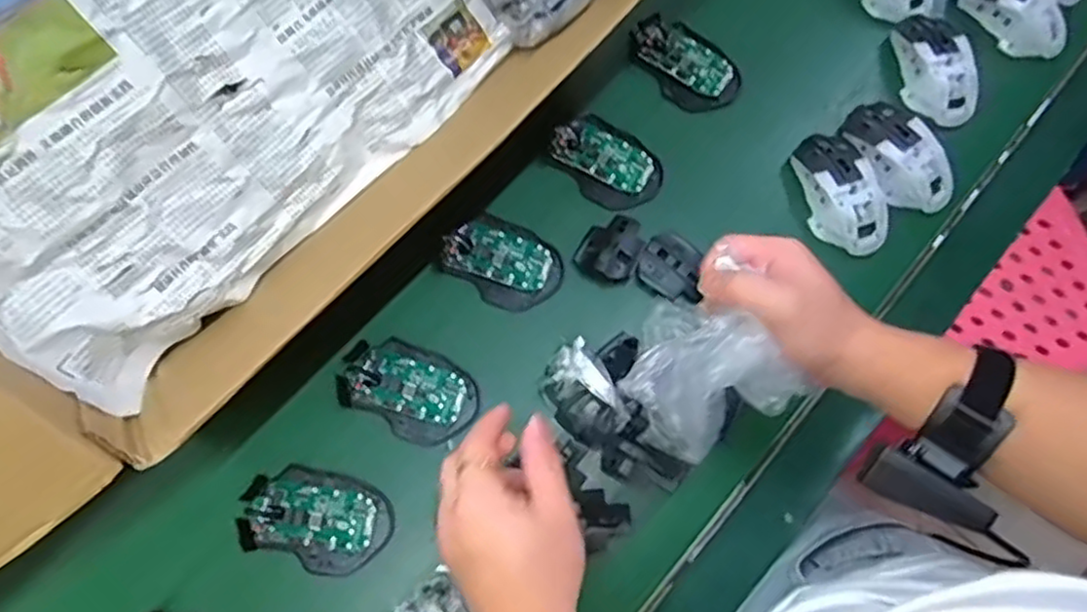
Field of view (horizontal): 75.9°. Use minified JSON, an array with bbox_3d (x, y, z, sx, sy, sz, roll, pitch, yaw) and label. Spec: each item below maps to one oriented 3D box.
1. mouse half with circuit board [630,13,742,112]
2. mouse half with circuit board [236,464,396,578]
[{"bbox_3d":[0.140,-0.239,0.682,0.068,0.024,0.111,-41,77,-9],"label":"mouse half with circuit board"},{"bbox_3d":[-0.179,0.167,0.547,0.112,0.022,0.072,18,76,6],"label":"mouse half with circuit board"}]

